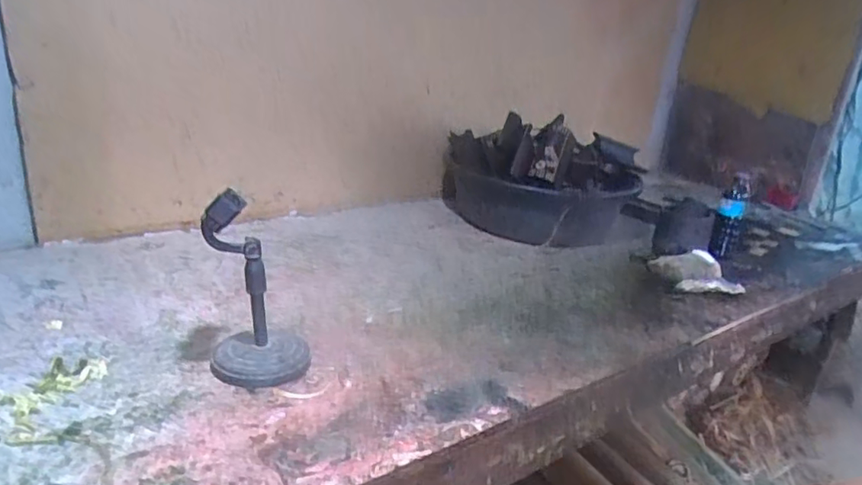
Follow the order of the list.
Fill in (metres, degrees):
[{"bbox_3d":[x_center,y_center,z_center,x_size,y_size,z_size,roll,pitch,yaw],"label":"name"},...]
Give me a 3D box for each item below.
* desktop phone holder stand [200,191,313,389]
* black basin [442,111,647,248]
[{"bbox_3d":[-0.189,0.053,0.634,0.116,0.197,0.091,2,20,-15],"label":"desktop phone holder stand"},{"bbox_3d":[0.253,-0.154,1.335,0.377,0.237,0.420,18,22,28],"label":"black basin"}]

